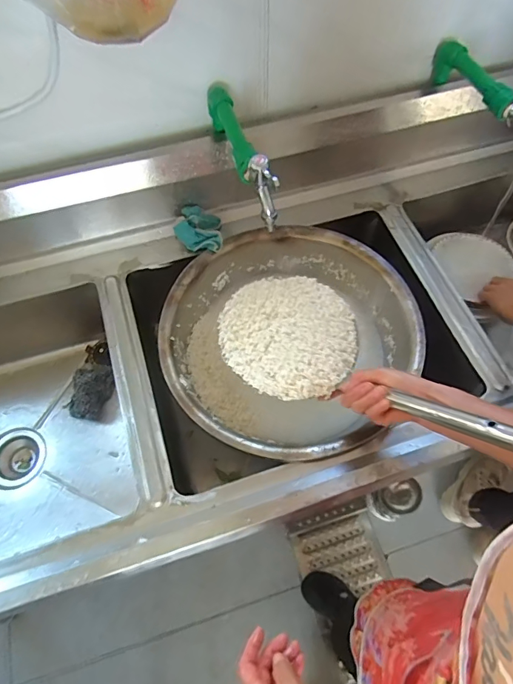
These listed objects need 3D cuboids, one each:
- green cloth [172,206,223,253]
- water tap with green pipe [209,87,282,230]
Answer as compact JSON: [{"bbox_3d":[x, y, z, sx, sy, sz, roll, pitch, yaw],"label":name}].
[{"bbox_3d":[-0.105,-0.205,0.787,0.083,0.040,0.088,-5,62,-2],"label":"green cloth"},{"bbox_3d":[-0.023,-0.285,0.637,0.038,0.088,0.266,-16,63,-8],"label":"water tap with green pipe"}]

